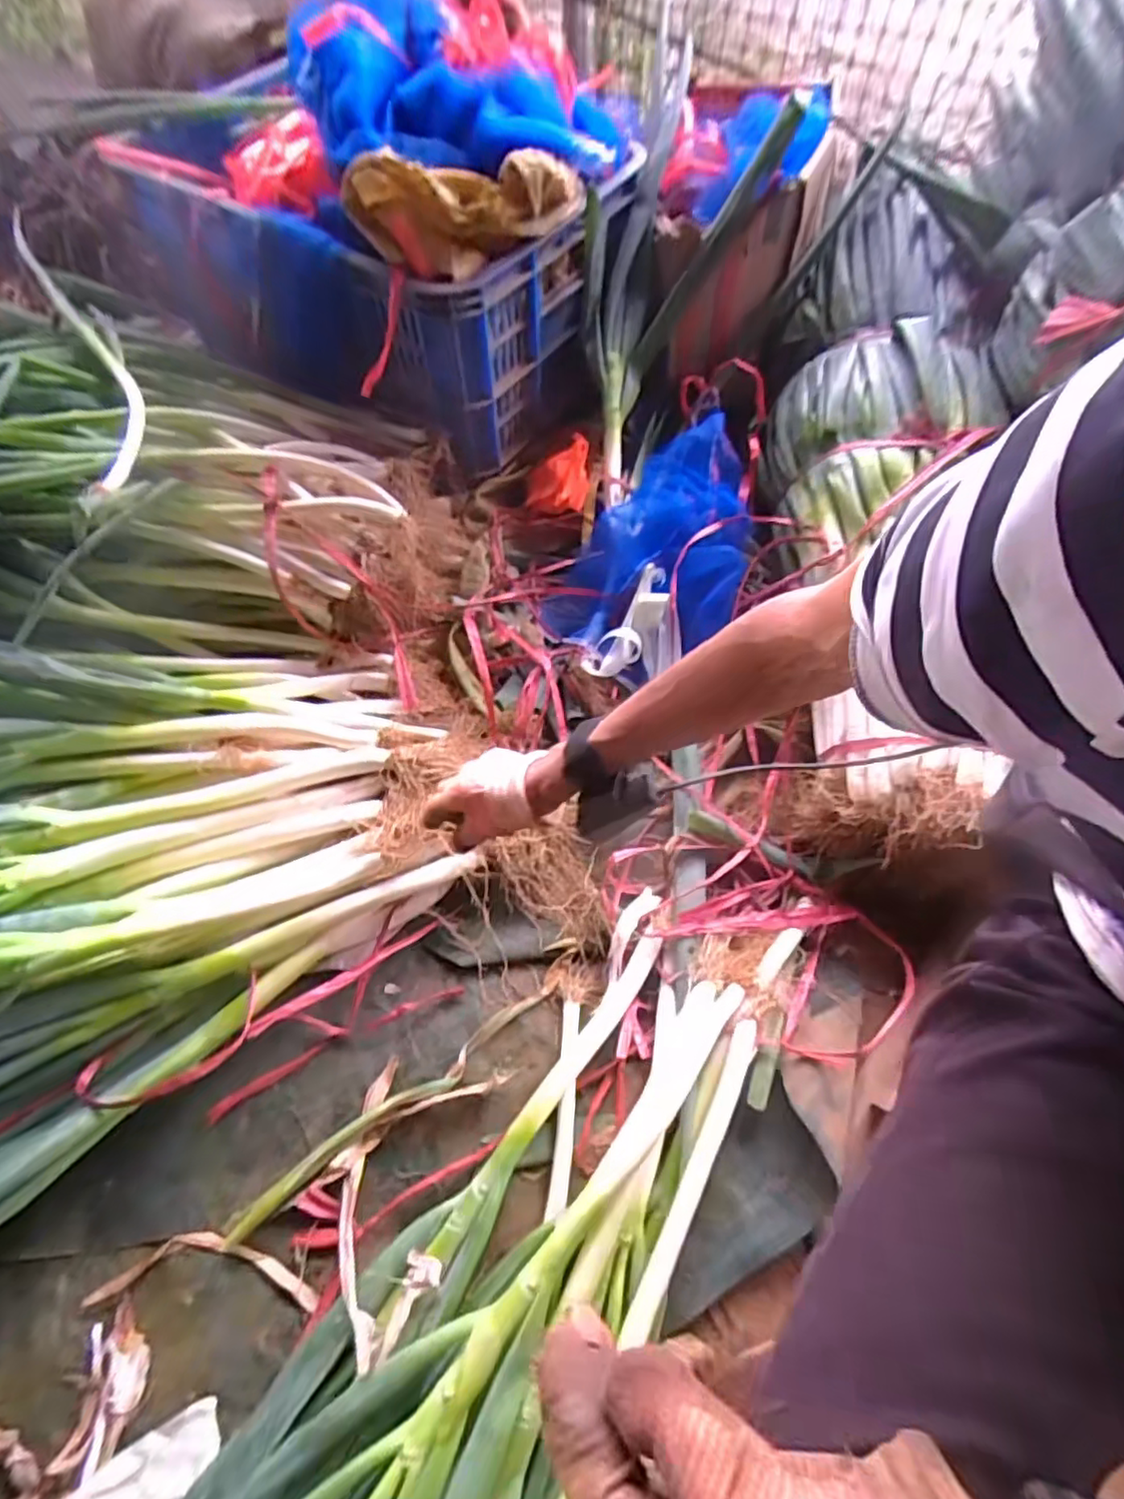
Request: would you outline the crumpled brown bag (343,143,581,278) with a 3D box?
[{"bbox_3d":[-0.094,-0.560,0.655,0.246,0.084,0.095,-10,63,-4],"label":"crumpled brown bag"}]

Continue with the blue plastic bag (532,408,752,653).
[{"bbox_3d":[0.131,-0.240,0.781,0.209,0.161,0.324,35,68,17],"label":"blue plastic bag"}]

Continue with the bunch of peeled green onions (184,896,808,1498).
[{"bbox_3d":[-0.071,0.487,0.458,0.287,0.088,0.872,33,64,14],"label":"bunch of peeled green onions"}]

